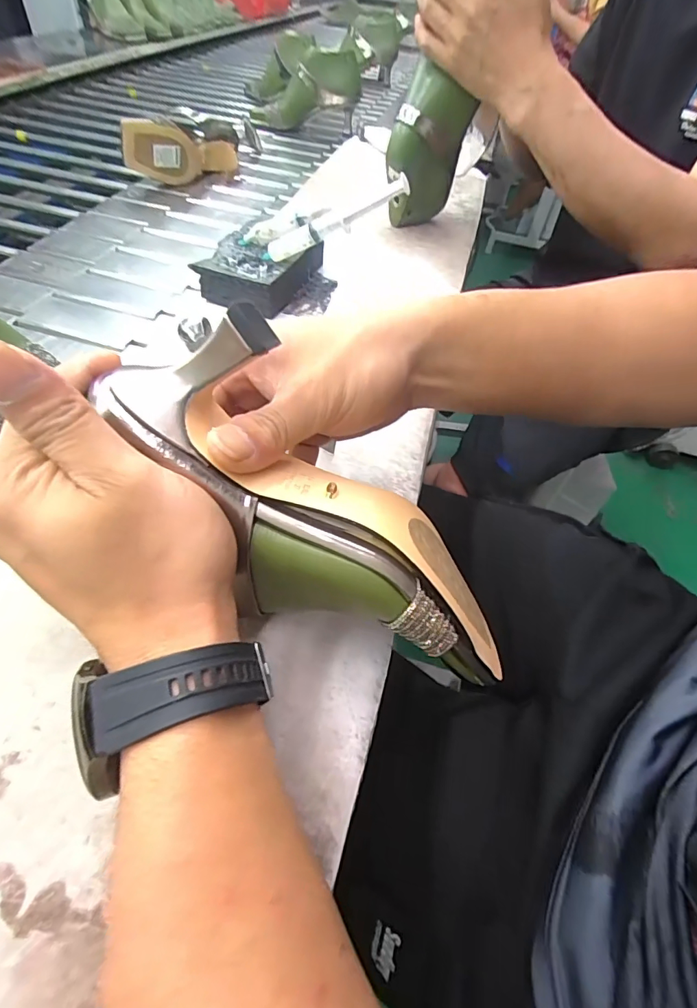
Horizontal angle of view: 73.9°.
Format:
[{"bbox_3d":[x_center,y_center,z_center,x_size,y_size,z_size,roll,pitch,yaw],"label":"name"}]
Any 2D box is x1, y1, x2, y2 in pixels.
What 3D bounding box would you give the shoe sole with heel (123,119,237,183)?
[{"bbox_3d":[-0.266,-0.564,0.750,0.047,0.076,0.198,34,42,20],"label":"shoe sole with heel"}]

